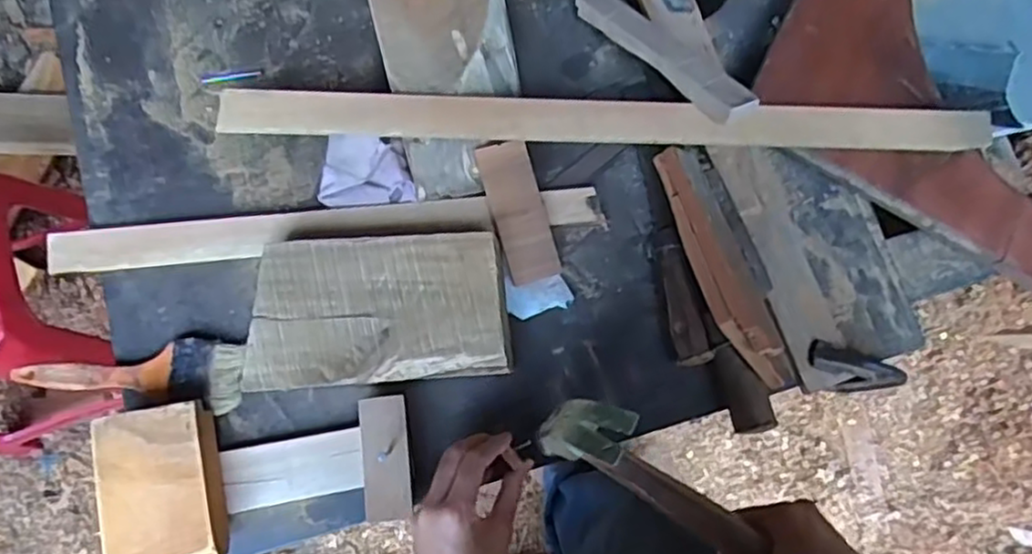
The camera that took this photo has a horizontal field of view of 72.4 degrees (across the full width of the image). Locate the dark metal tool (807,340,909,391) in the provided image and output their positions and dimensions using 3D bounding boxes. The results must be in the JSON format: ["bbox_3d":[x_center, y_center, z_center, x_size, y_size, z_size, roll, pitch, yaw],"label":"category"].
[{"bbox_3d":[0.280,0.076,0.583,0.076,0.022,0.036,13,78,2],"label":"dark metal tool"}]

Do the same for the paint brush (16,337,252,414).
[{"bbox_3d":[-0.294,0.072,0.545,0.164,0.017,0.051,5,78,0],"label":"paint brush"}]

